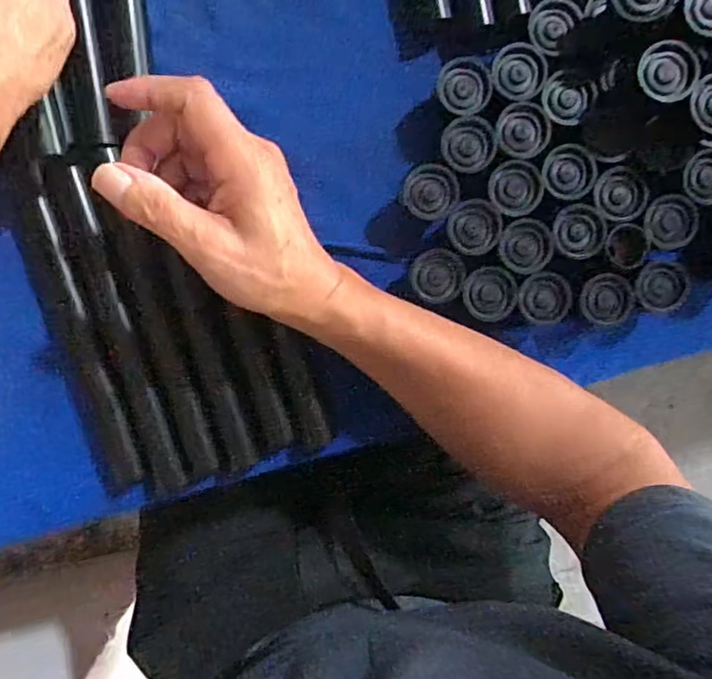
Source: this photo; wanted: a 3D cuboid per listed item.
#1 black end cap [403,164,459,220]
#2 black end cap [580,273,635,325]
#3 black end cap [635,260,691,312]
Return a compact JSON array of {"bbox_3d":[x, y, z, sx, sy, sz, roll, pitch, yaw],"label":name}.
[{"bbox_3d":[0.048,-0.095,0.366,0.033,0.010,0.034,2,94,-3],"label":"black end cap"},{"bbox_3d":[0.164,-0.027,0.373,0.035,0.005,0.032,0,95,-2],"label":"black end cap"},{"bbox_3d":[0.202,-0.035,0.375,0.037,0.011,0.032,9,94,-3],"label":"black end cap"}]

